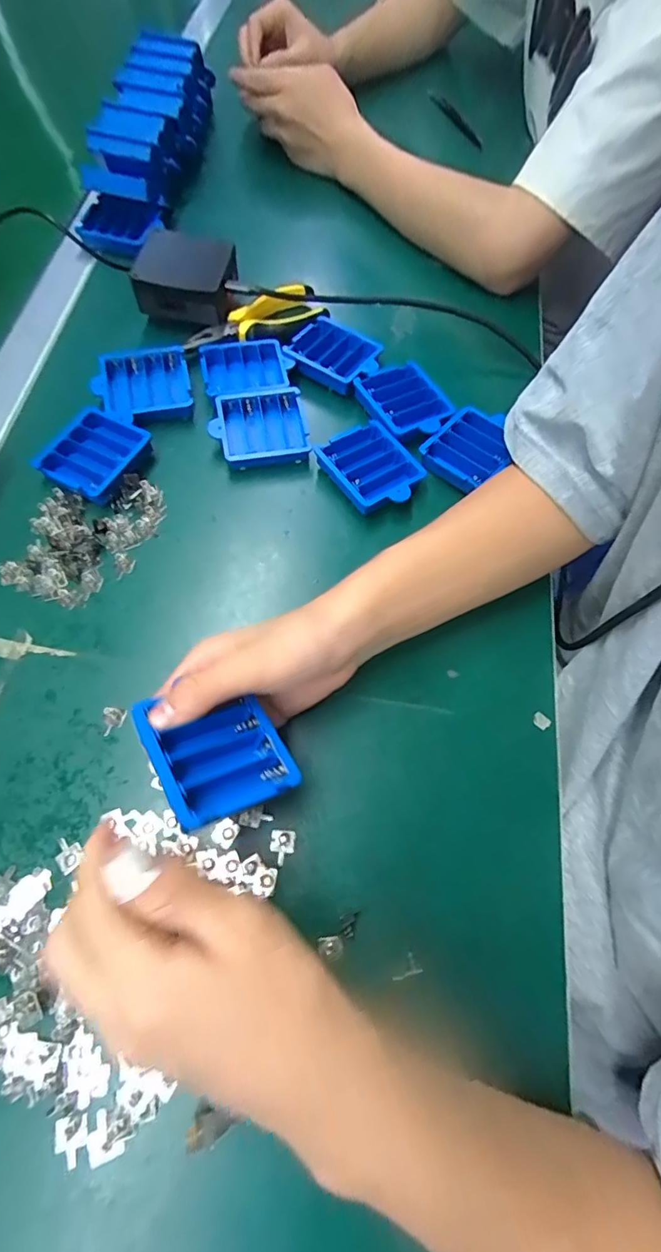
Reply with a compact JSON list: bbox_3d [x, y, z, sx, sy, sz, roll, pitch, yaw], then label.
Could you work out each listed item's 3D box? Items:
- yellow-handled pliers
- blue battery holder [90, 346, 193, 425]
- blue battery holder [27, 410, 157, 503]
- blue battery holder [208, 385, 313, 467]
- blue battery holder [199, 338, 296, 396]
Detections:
[{"bbox_3d":[-0.067,-0.275,0.446,0.133,0.012,0.049,-31,72,-13],"label":"yellow-handled pliers"},{"bbox_3d":[-0.156,-0.201,0.414,0.076,0.018,0.069,-20,70,-9],"label":"blue battery holder"},{"bbox_3d":[-0.185,-0.136,0.388,0.069,0.016,0.069,27,70,9],"label":"blue battery holder"},{"bbox_3d":[-0.058,-0.162,0.407,0.074,0.023,0.064,-9,68,-5],"label":"blue battery holder"},{"bbox_3d":[-0.072,-0.221,0.435,0.075,0.032,0.064,-12,69,-6],"label":"blue battery holder"}]

